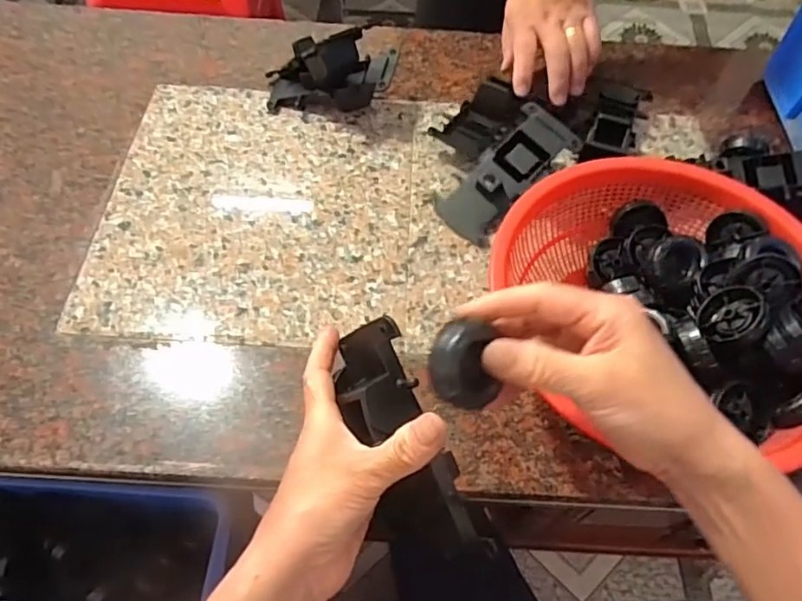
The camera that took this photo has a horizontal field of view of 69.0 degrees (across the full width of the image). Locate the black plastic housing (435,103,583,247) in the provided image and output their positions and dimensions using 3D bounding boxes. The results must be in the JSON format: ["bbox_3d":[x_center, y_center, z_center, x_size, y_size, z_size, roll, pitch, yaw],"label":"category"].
[{"bbox_3d":[0.105,-0.124,0.584,0.064,0.036,0.148,41,83,21],"label":"black plastic housing"}]

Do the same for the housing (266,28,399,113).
[{"bbox_3d":[-0.081,-0.254,0.636,0.144,0.090,0.057,11,58,5],"label":"housing"}]

